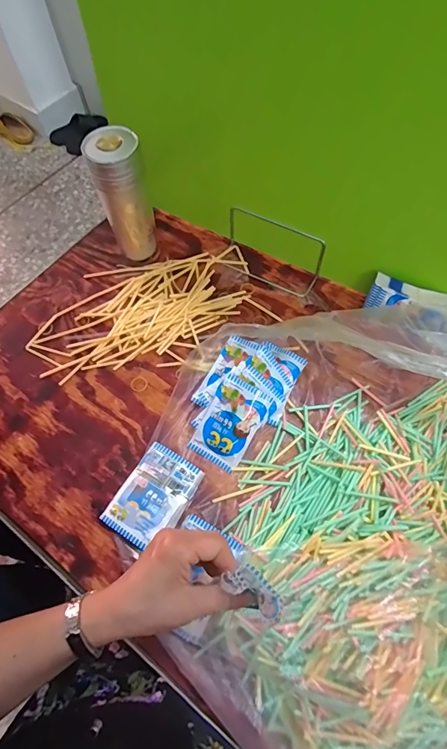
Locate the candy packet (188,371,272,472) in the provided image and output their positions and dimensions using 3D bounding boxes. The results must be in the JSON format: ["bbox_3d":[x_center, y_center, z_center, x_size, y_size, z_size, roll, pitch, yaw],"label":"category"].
[{"bbox_3d":[0.009,0.060,0.514,0.065,0.017,0.103,30,93,11],"label":"candy packet"}]

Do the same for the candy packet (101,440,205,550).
[{"bbox_3d":[-0.080,0.141,0.482,0.073,0.028,0.105,29,70,16],"label":"candy packet"}]

